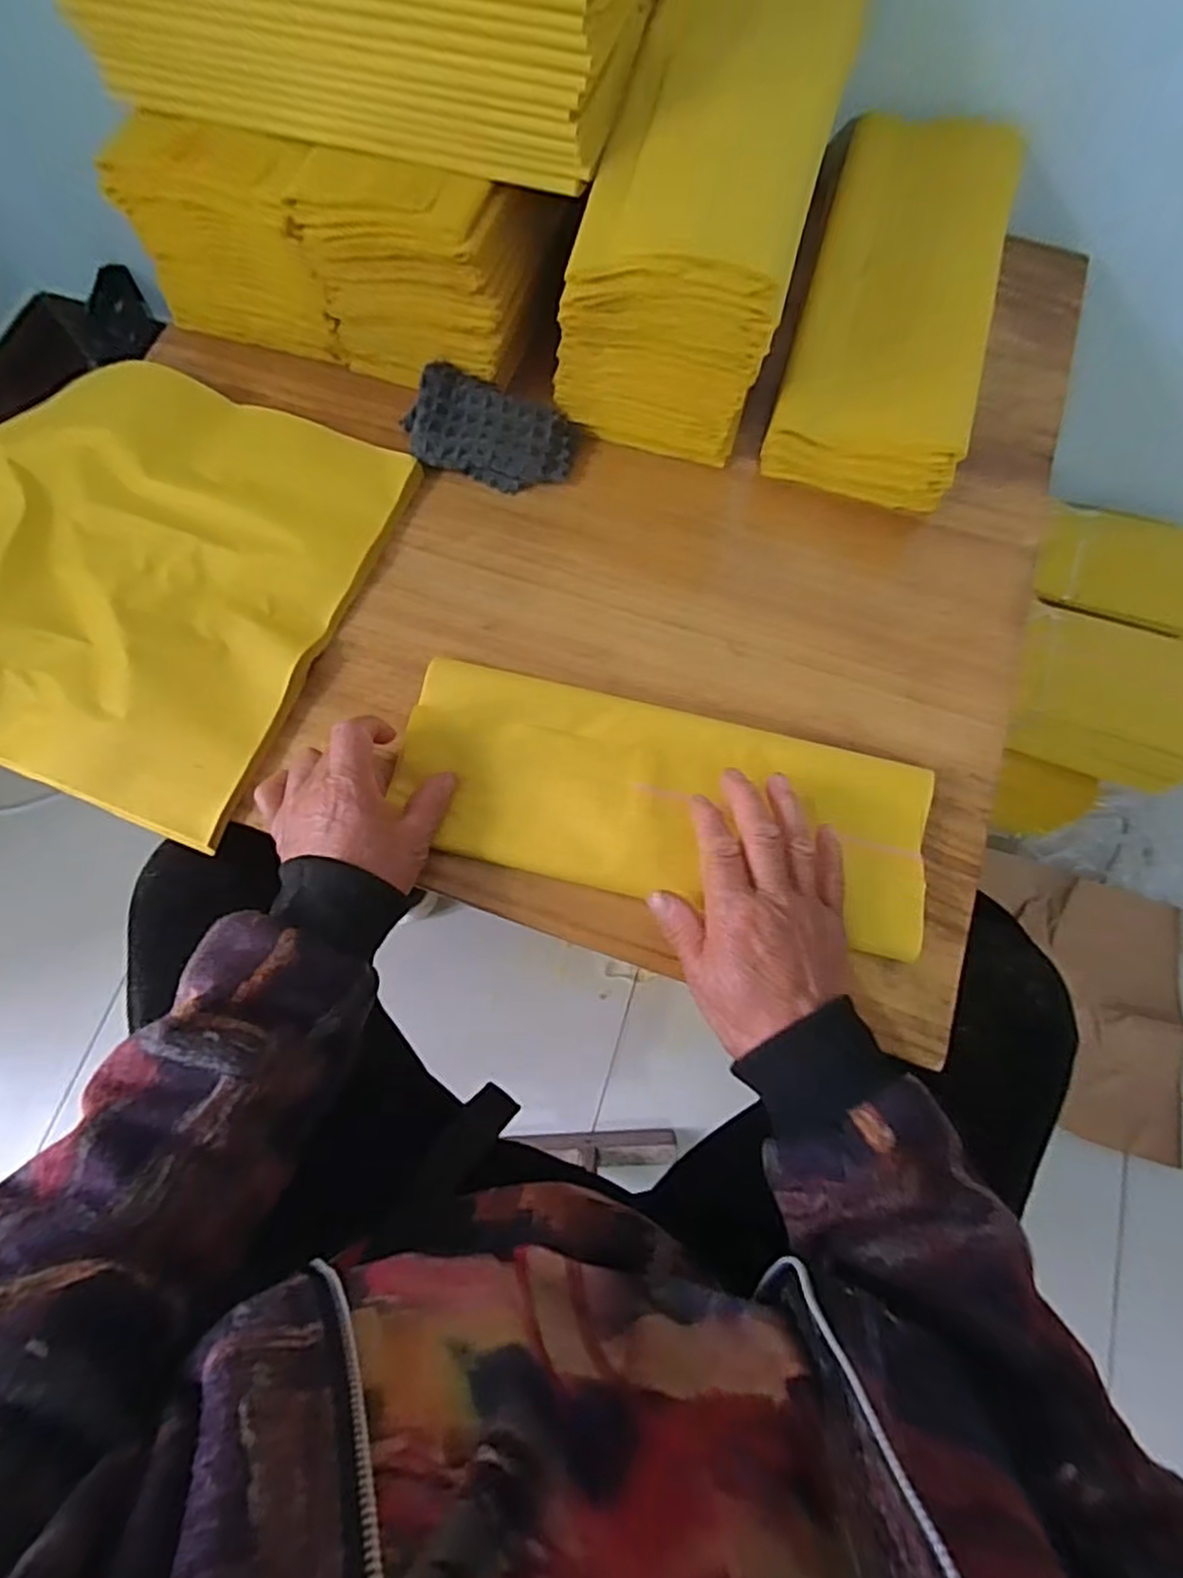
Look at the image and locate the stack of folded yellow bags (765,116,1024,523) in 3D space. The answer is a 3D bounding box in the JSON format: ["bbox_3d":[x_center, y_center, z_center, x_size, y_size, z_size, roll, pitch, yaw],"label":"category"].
[{"bbox_3d":[0.217,-0.340,0.491,0.131,0.086,0.287,14,73,3],"label":"stack of folded yellow bags"}]

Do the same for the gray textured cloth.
[{"bbox_3d":[-0.071,-0.251,0.481,0.113,0.014,0.065,20,92,-2],"label":"gray textured cloth"}]

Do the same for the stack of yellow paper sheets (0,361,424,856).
[{"bbox_3d":[-0.304,-0.146,0.450,0.278,0.024,0.289,21,74,5],"label":"stack of yellow paper sheets"}]

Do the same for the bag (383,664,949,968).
[{"bbox_3d":[0.040,0.005,0.404,0.313,0.017,0.116,13,74,5],"label":"bag"}]

